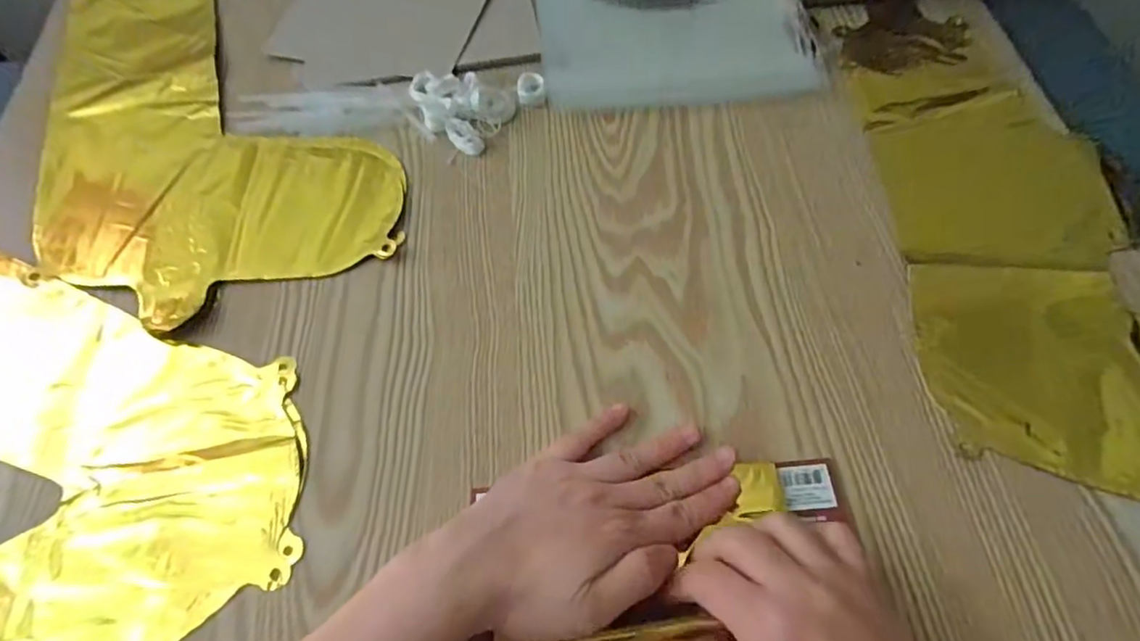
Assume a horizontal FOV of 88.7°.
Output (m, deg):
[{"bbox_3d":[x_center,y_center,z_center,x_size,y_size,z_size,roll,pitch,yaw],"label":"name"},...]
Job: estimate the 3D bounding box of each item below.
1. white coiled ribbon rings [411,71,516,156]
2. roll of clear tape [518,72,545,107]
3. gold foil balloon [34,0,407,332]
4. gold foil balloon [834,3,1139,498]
[{"bbox_3d":[-0.089,-0.164,0.436,0.082,0.022,0.058,27,67,16],"label":"white coiled ribbon rings"},{"bbox_3d":[-0.030,-0.179,0.451,0.020,0.010,0.026,-6,62,-1],"label":"roll of clear tape"},{"bbox_3d":[-0.311,-0.163,0.454,0.217,0.010,0.430,-33,66,-14],"label":"gold foil balloon"},{"bbox_3d":[0.301,-0.069,0.385,0.178,0.016,0.393,2,62,4],"label":"gold foil balloon"}]

